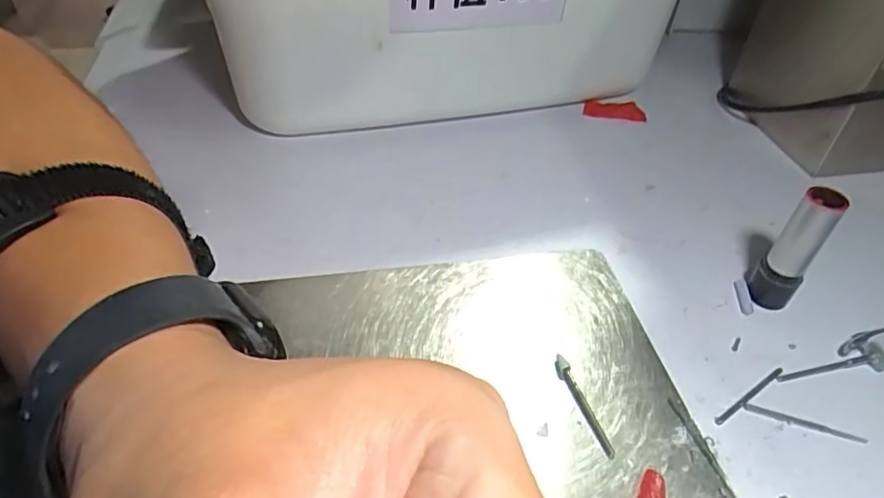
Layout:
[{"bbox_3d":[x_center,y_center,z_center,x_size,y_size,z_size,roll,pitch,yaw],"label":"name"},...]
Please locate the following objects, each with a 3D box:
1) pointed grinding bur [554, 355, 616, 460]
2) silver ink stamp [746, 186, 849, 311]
[{"bbox_3d":[0.055,0.060,0.229,0.006,0.004,0.044,-12,45,-15],"label":"pointed grinding bur"},{"bbox_3d":[0.153,0.001,0.256,0.015,0.059,0.018,-30,52,-30],"label":"silver ink stamp"}]

